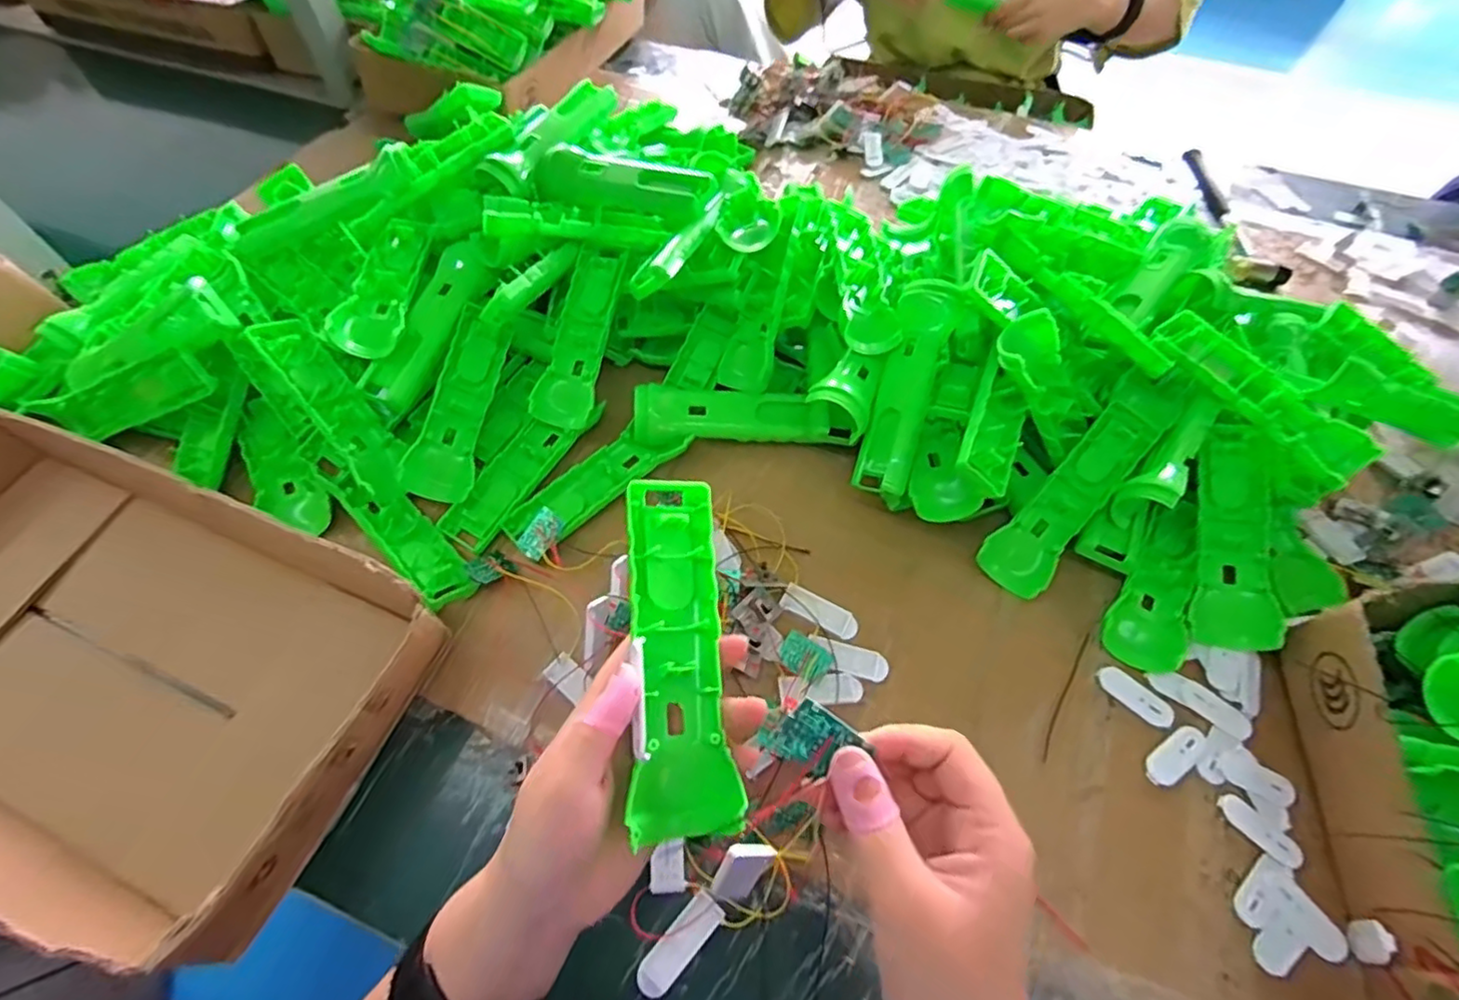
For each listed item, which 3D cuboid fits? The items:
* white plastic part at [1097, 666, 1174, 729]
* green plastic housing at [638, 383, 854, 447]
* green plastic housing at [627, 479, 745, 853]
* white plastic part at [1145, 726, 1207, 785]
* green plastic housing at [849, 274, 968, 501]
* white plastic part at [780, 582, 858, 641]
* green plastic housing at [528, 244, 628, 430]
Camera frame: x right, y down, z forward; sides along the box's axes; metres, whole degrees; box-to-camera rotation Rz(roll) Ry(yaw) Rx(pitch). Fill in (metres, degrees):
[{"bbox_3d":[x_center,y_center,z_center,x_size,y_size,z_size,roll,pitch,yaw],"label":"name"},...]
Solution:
[{"bbox_3d":[0.279,0.134,0.436,0.021,0.007,0.048,-40,67,-23],"label":"white plastic part"},{"bbox_3d":[0.011,-0.069,0.525,0.175,0.030,0.046,1,58,0],"label":"green plastic housing"},{"bbox_3d":[-0.023,0.071,0.299,0.043,0.031,0.164,-4,78,-4],"label":"green plastic housing"},{"bbox_3d":[0.294,0.168,0.418,0.051,0.008,0.020,-28,63,-18],"label":"white plastic part"},{"bbox_3d":[0.136,-0.086,0.483,0.042,0.021,0.165,17,89,8],"label":"green plastic housing"},{"bbox_3d":[0.067,0.082,0.469,0.058,0.007,0.024,28,61,15],"label":"white plastic part"},{"bbox_3d":[-0.123,-0.137,0.532,0.044,0.021,0.153,12,80,6],"label":"green plastic housing"}]

